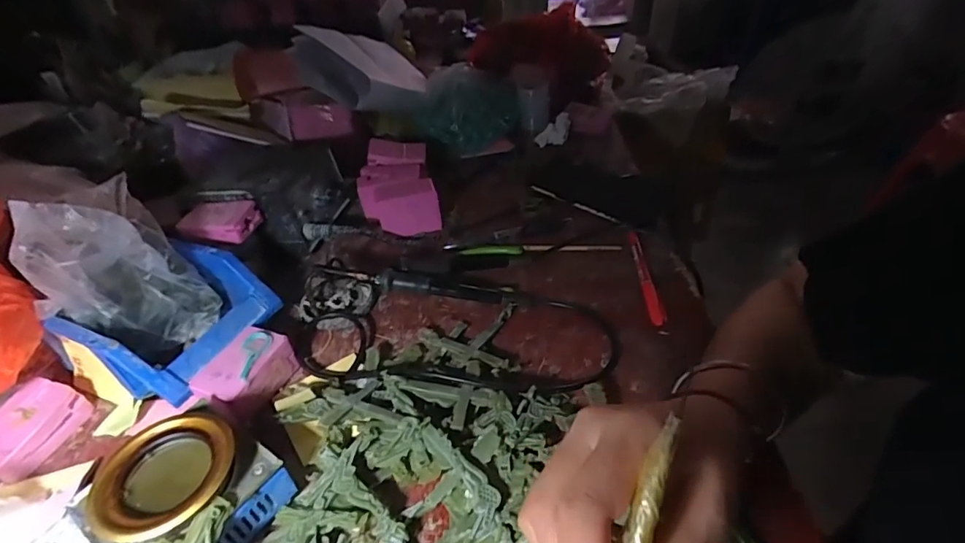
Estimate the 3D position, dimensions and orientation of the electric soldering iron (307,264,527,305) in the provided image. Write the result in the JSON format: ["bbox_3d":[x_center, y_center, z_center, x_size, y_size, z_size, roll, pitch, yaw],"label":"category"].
[{"bbox_3d":[-0.056,0.011,0.464,0.194,0.014,0.021,9,41,-4],"label":"electric soldering iron"}]

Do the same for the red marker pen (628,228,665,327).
[{"bbox_3d":[0.157,0.003,0.476,0.012,0.015,0.125,-2,40,4],"label":"red marker pen"}]

